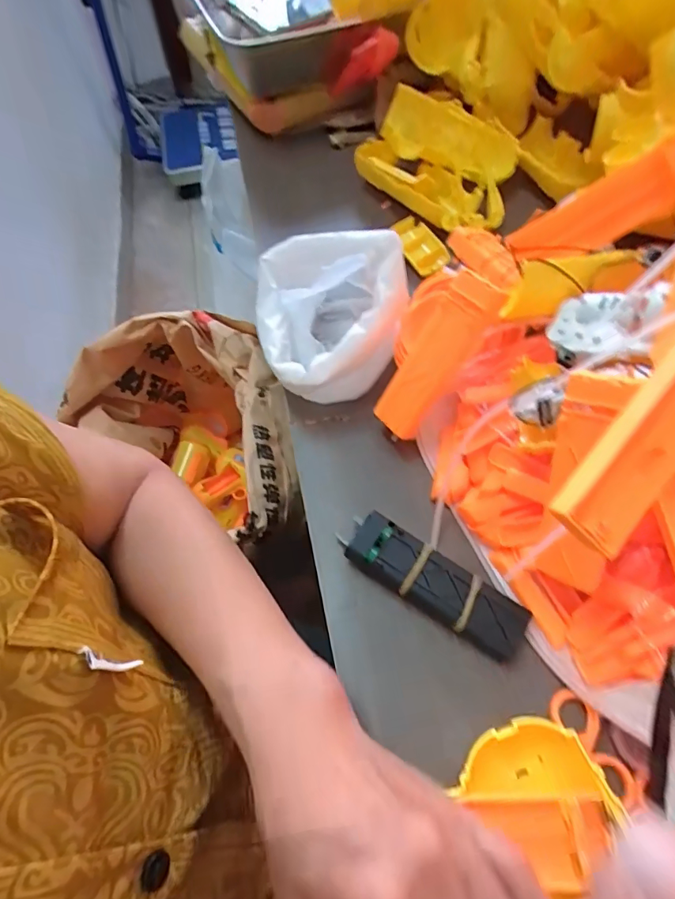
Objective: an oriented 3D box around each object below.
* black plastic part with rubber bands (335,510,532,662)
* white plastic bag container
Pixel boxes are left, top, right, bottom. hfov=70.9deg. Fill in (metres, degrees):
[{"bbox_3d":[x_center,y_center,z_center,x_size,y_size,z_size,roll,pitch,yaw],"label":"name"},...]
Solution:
[{"bbox_3d":[0.055,0.079,0.279,0.109,0.024,0.033,29,67,18],"label":"black plastic part with rubber bands"},{"bbox_3d":[-0.007,-0.100,0.349,0.105,0.079,0.108,-2,61,3],"label":"white plastic bag container"}]

